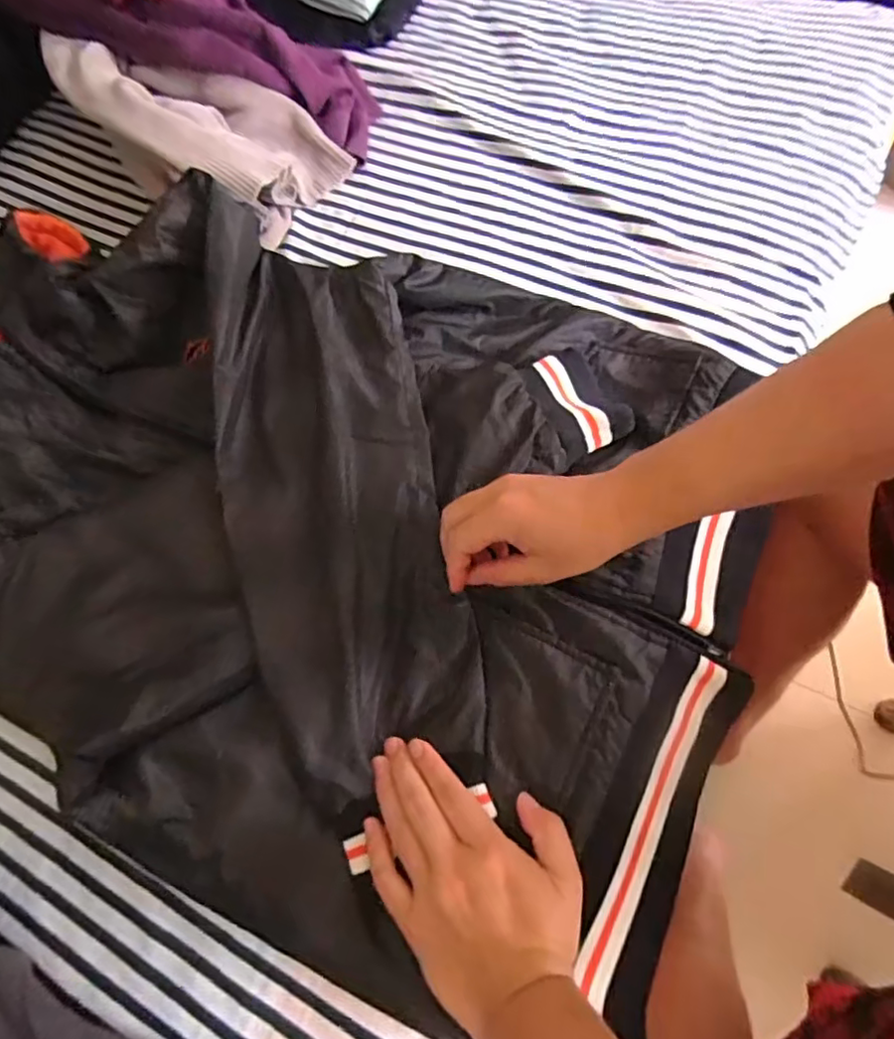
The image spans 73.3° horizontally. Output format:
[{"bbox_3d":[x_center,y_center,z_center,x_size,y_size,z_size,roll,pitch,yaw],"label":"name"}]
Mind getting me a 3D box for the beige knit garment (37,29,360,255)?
[{"bbox_3d":[-0.280,-0.417,0.638,0.292,0.108,0.162,27,70,15],"label":"beige knit garment"}]

